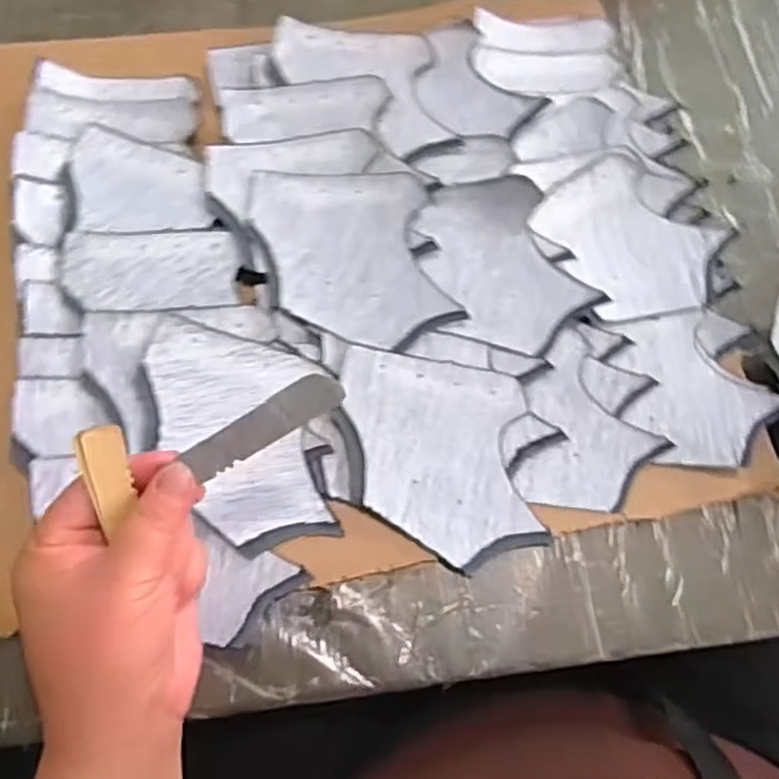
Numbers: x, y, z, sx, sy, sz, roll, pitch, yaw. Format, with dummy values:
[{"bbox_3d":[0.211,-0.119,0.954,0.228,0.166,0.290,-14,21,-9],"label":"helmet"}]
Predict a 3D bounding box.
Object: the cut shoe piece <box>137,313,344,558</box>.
[{"bbox_3d":[-0.083,0.023,0.395,0.098,0.006,0.125,-1,78,-9],"label":"cut shoe piece"}]

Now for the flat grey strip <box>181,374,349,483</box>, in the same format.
[{"bbox_3d":[-0.052,0.015,0.302,0.071,0.004,0.017,-30,105,10],"label":"flat grey strip"}]

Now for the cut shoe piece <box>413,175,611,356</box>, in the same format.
[{"bbox_3d":[0.064,-0.075,0.427,0.083,0.007,0.110,-27,75,-5],"label":"cut shoe piece"}]

